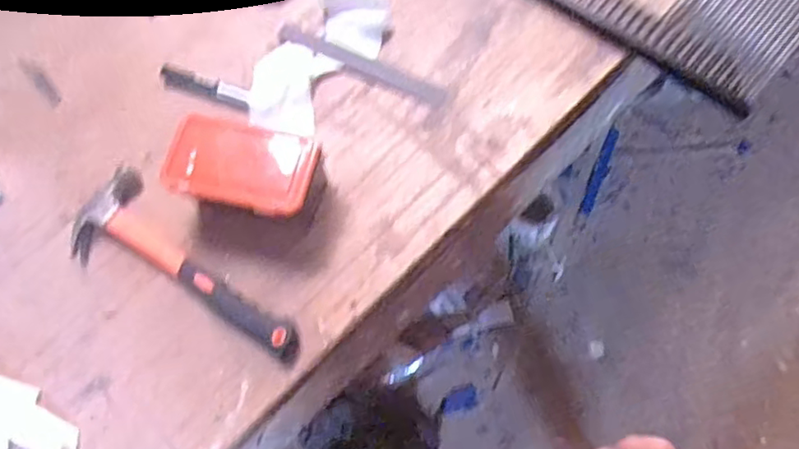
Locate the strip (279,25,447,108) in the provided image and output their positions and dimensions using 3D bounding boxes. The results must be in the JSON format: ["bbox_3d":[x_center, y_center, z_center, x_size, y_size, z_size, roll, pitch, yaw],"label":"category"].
[{"bbox_3d":[-0.043,-0.174,0.680,0.204,0.005,0.020,27,72,13],"label":"strip"}]

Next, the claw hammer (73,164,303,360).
[{"bbox_3d":[-0.206,0.049,0.609,0.260,0.024,0.096,32,76,17],"label":"claw hammer"}]

